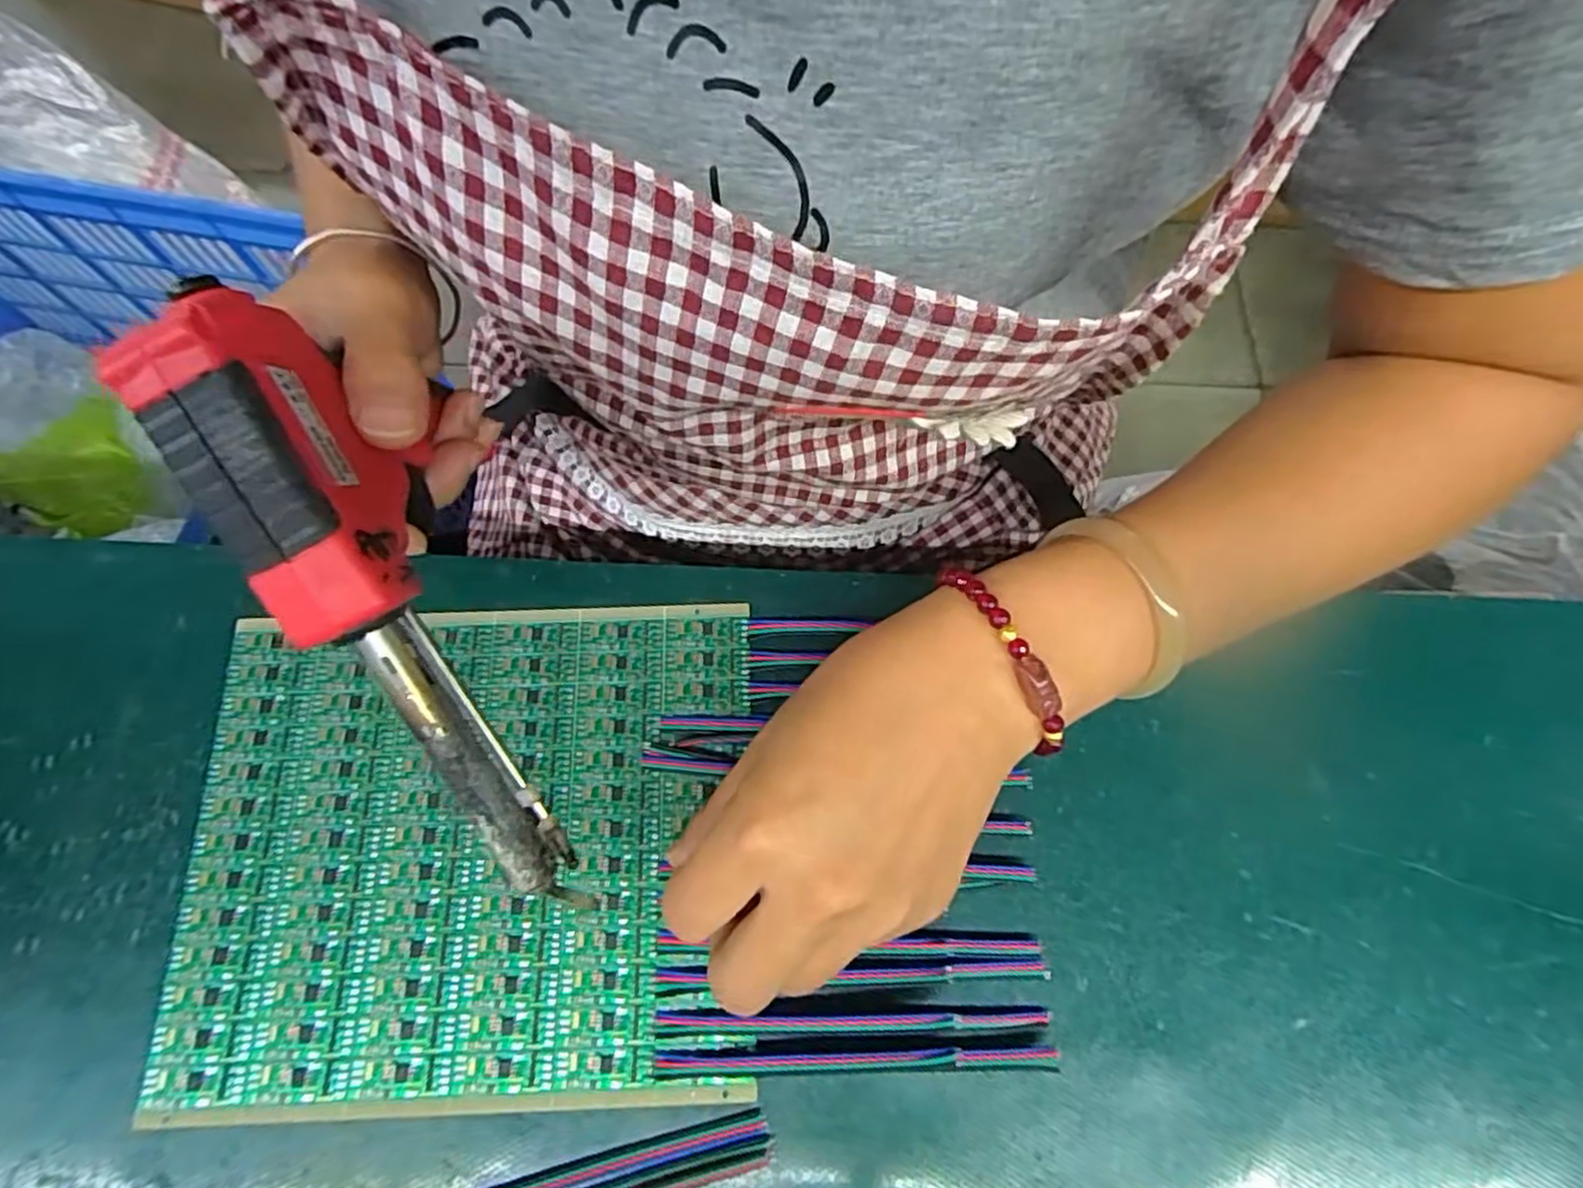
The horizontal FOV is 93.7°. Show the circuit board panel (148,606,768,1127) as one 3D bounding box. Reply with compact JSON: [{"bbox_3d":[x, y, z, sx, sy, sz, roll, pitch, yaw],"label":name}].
[{"bbox_3d":[-0.112,0.085,0.260,0.189,0.005,0.164,-2,71,-1],"label":"circuit board panel"}]

